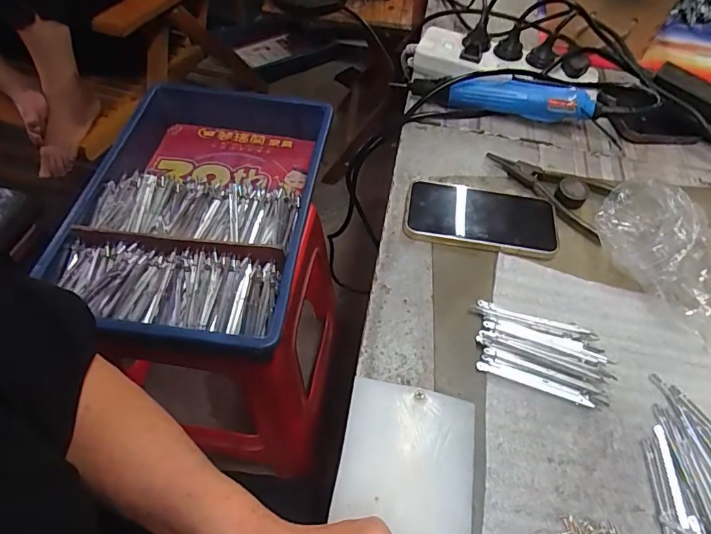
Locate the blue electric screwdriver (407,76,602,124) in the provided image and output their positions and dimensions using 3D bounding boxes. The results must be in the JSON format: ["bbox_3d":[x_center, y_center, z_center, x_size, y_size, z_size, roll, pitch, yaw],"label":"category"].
[{"bbox_3d":[0.176,-0.197,0.554,0.215,0.051,0.053,5,55,0],"label":"blue electric screwdriver"}]

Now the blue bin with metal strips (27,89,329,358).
[{"bbox_3d":[-0.206,-0.082,0.632,0.296,0.099,0.409,5,55,0],"label":"blue bin with metal strips"}]

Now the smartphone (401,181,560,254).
[{"bbox_3d":[0.126,-0.052,0.469,0.147,0.012,0.079,9,55,3],"label":"smartphone"}]

